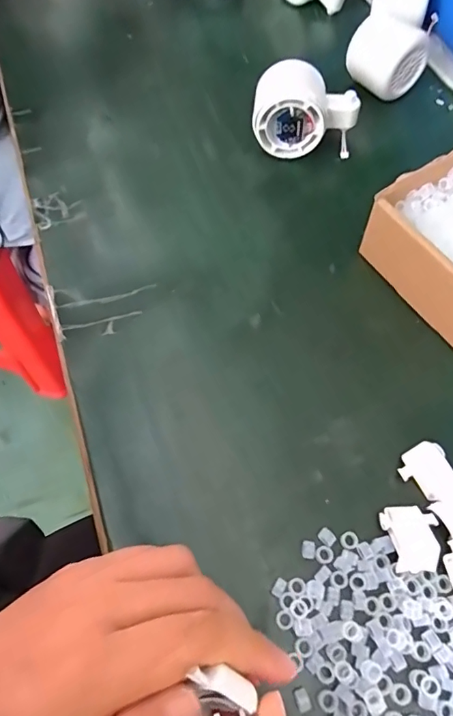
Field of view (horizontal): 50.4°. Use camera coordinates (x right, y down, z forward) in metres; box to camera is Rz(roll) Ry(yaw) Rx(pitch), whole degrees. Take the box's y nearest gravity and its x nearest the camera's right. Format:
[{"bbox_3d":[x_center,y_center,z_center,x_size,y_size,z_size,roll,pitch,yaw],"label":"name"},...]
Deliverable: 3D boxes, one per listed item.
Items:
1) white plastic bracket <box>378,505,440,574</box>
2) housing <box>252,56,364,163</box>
[{"bbox_3d":[0.100,0.097,0.260,0.029,0.004,0.033,-4,62,-2],"label":"white plastic bracket"},{"bbox_3d":[0.066,-0.203,0.398,0.084,0.058,0.045,6,62,3],"label":"housing"}]

